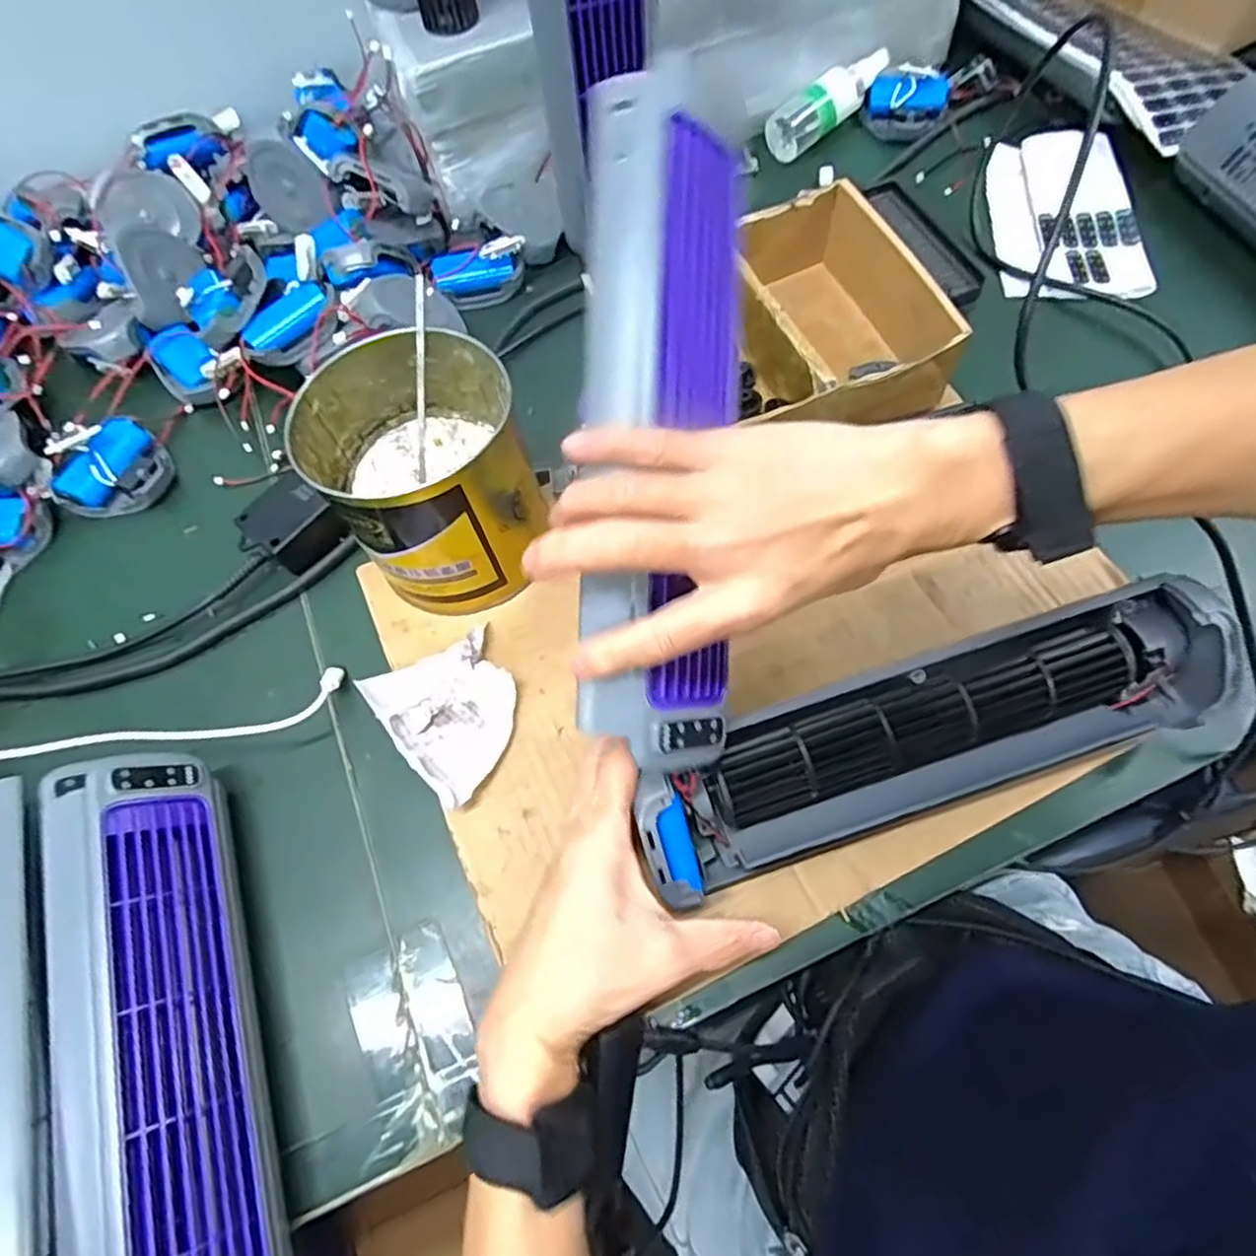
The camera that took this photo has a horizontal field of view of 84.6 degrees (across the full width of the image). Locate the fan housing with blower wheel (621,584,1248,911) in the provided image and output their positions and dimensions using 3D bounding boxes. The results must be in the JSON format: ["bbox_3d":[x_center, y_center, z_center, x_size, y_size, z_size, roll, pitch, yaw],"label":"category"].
[{"bbox_3d":[0.153,0.057,0.360,0.308,0.077,0.071,-18,67,-6],"label":"fan housing with blower wheel"}]

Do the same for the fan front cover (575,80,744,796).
[{"bbox_3d":[0.015,-0.086,0.299,0.067,0.044,0.287,0,89,3],"label":"fan front cover"}]

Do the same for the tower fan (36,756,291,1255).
[{"bbox_3d":[-0.217,0.204,0.324,0.066,0.072,0.290,-21,66,-6],"label":"tower fan"}]

